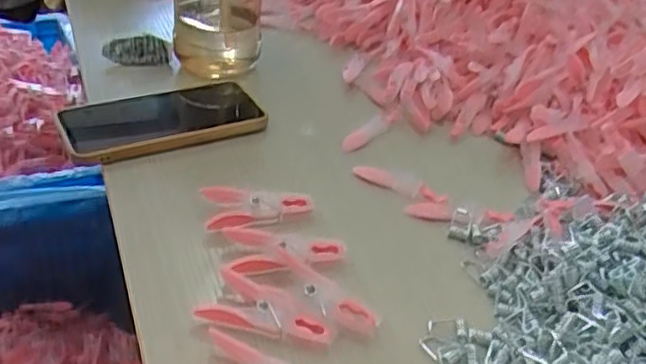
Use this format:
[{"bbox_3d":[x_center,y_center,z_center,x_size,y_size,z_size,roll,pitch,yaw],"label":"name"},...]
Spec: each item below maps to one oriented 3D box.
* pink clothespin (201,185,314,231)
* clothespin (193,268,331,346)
[{"bbox_3d":[-0.047,0.013,0.462,0.073,0.010,0.039,-8,38,-19],"label":"pink clothespin"},{"bbox_3d":[-0.032,0.072,0.375,0.074,0.008,0.039,21,39,19],"label":"clothespin"}]

